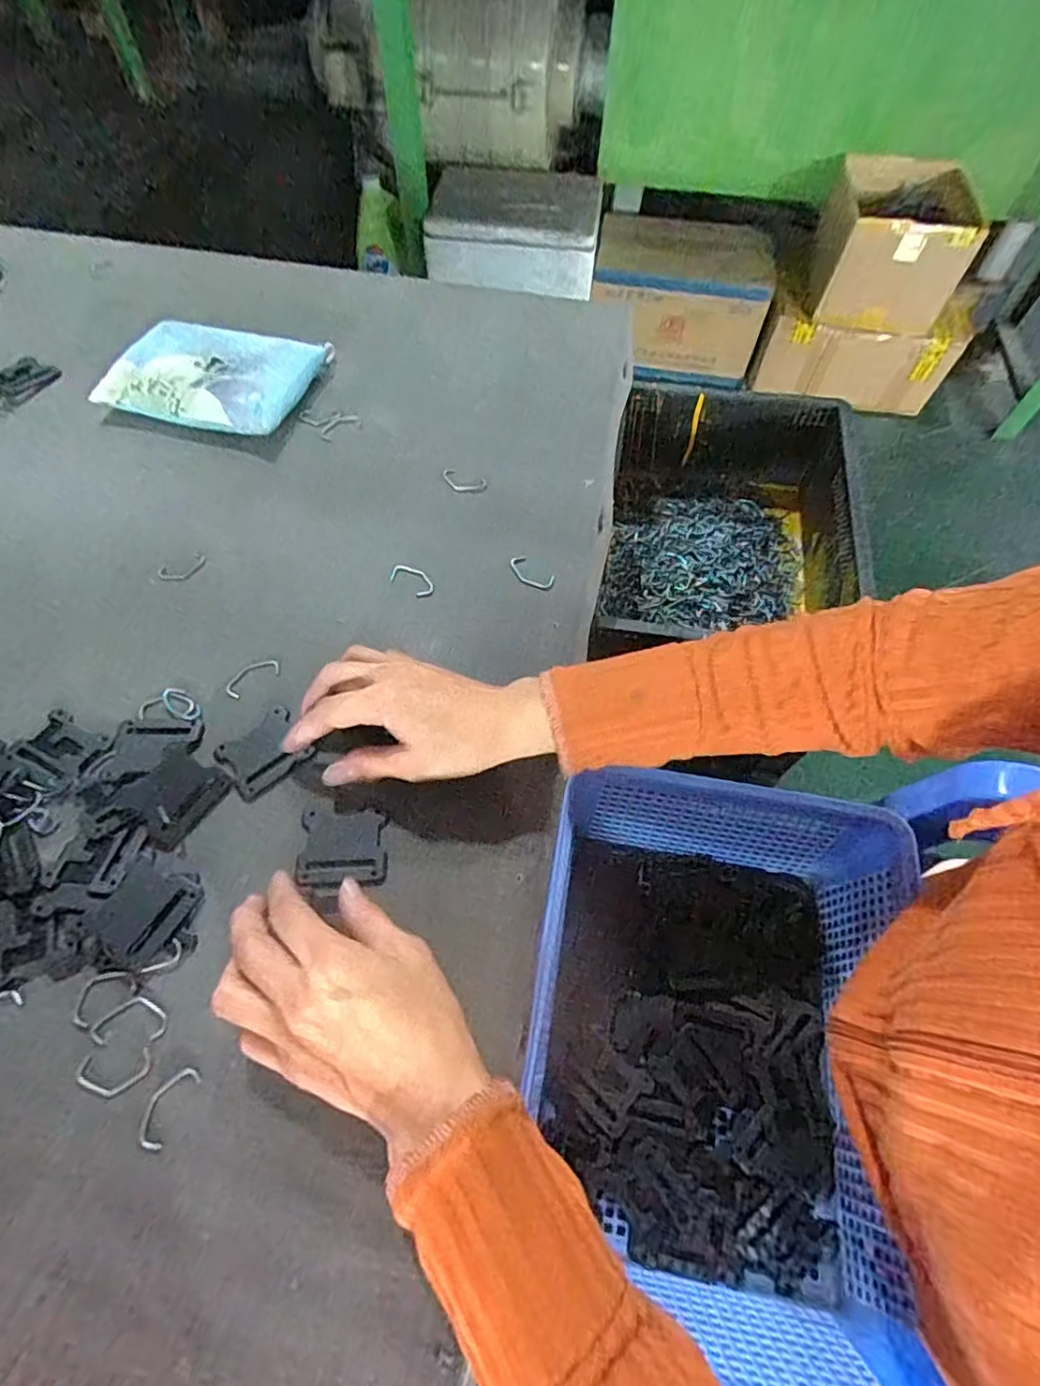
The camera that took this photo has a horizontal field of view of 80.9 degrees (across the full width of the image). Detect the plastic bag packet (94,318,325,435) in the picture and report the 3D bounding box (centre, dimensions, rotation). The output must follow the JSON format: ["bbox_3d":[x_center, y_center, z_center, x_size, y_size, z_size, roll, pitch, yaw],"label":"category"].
[{"bbox_3d":[-0.267,-0.280,0.534,0.161,0.035,0.122,12,62,6],"label":"plastic bag packet"}]

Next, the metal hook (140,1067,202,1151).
[{"bbox_3d":[-0.171,0.200,0.295,0.017,0.004,0.034,20,63,10],"label":"metal hook"}]

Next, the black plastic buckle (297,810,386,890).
[{"bbox_3d":[-0.103,0.090,0.356,0.050,0.004,0.043,-3,61,-2],"label":"black plastic buckle"}]

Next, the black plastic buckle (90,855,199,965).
[{"bbox_3d":[-0.205,0.118,0.333,0.041,0.006,0.044,27,64,14],"label":"black plastic buckle"}]

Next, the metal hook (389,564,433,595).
[{"bbox_3d":[-0.079,-0.085,0.449,0.036,0.004,0.018,29,65,15],"label":"metal hook"}]

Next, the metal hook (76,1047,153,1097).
[{"bbox_3d":[-0.200,0.187,0.299,0.034,0.004,0.018,-7,61,-5],"label":"metal hook"}]

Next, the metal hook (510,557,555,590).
[{"bbox_3d":[0.008,-0.089,0.455,0.038,0.004,0.019,34,66,17],"label":"metal hook"}]

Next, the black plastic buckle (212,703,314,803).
[{"bbox_3d":[-0.162,0.037,0.384,0.050,0.004,0.044,-38,68,-19],"label":"black plastic buckle"}]

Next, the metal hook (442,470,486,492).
[{"bbox_3d":[-0.046,-0.173,0.502,0.038,0.005,0.017,15,62,8],"label":"metal hook"}]

